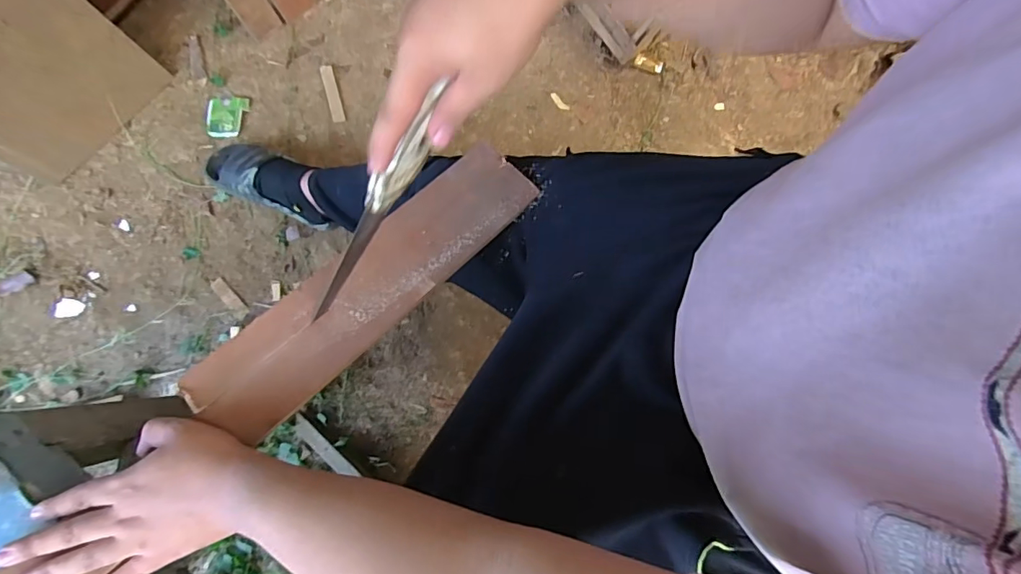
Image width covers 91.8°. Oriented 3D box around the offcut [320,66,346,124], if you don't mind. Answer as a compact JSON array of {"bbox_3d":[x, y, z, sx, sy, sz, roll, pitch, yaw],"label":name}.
[{"bbox_3d":[-0.395,-0.430,1.100,0.027,0.010,0.126,-14,94,-4],"label":"offcut"}]

